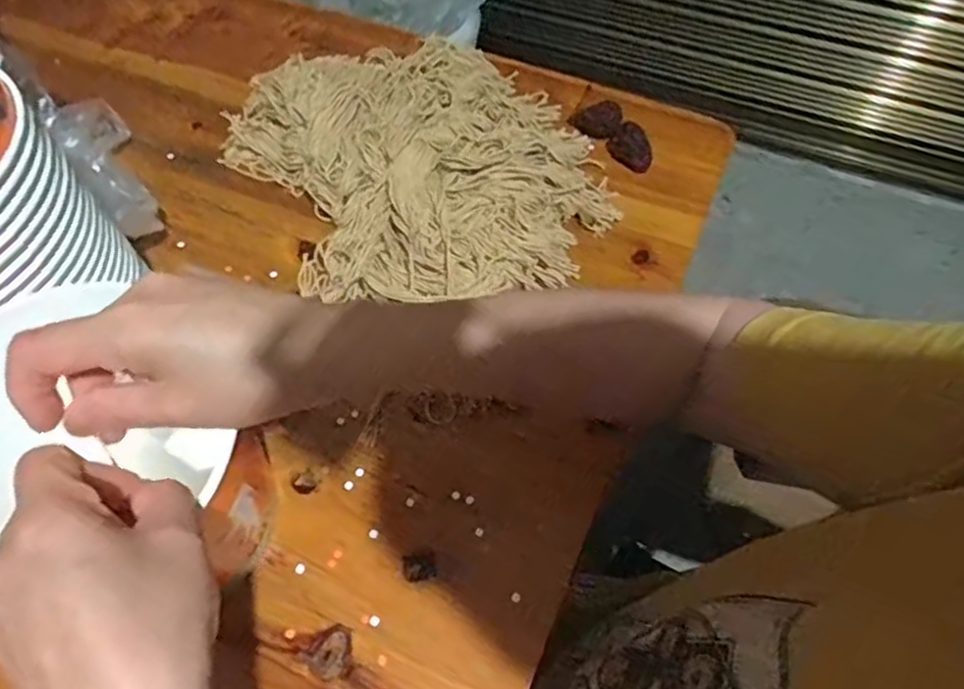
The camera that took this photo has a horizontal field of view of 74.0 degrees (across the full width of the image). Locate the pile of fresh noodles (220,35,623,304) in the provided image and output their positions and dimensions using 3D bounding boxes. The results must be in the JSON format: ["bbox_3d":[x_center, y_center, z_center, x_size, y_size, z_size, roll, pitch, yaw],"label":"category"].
[{"bbox_3d":[-0.049,-0.164,0.529,0.265,0.066,0.317,-30,64,-16],"label":"pile of fresh noodles"}]

